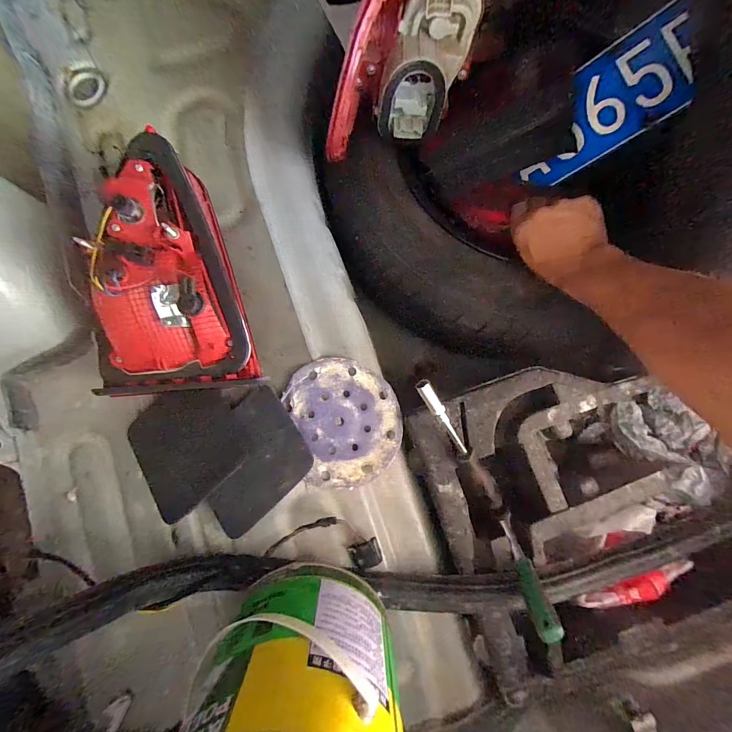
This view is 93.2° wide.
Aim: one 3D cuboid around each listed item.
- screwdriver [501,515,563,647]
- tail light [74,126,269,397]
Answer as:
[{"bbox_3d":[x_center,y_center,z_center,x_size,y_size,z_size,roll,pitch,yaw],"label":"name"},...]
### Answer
[{"bbox_3d":[0.159,0.202,0.340,0.023,0.118,0.017,7,113,1],"label":"screwdriver"},{"bbox_3d":[-0.203,-0.100,0.352,0.163,0.104,0.247,-6,82,0],"label":"tail light"}]

